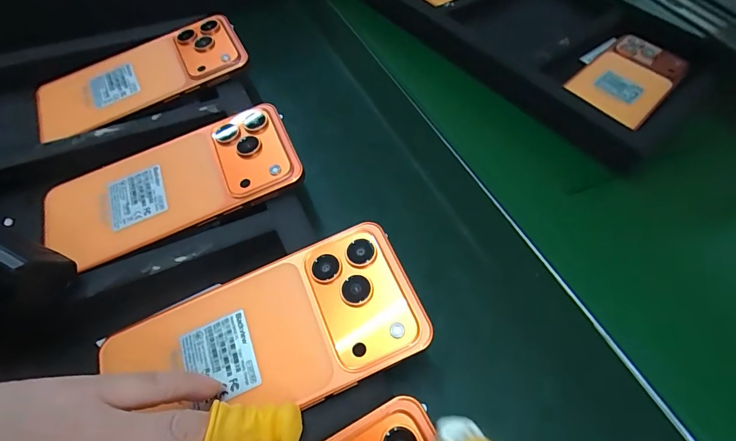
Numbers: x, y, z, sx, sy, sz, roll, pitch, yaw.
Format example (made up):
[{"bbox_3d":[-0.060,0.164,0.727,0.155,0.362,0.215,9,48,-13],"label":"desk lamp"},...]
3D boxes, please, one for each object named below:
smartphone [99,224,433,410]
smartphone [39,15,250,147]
[{"bbox_3d":[-0.052,0.060,0.196,0.154,0.006,0.073,-23,62,-3],"label":"smartphone"},{"bbox_3d":[-0.178,-0.118,0.303,0.157,0.016,0.079,-27,61,-19],"label":"smartphone"}]

